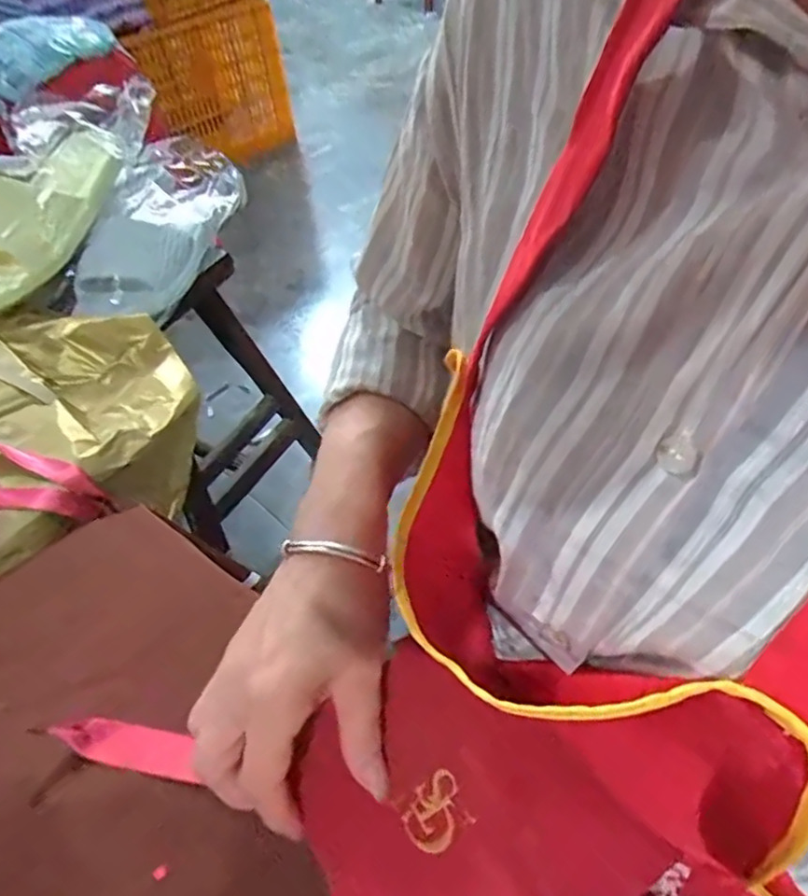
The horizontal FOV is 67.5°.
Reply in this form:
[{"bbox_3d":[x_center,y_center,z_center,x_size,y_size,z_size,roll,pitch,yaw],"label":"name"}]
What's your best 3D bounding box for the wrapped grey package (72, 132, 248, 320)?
[{"bbox_3d":[-0.286,-0.256,0.716,0.121,0.060,0.324,20,50,-14],"label":"wrapped grey package"}]

